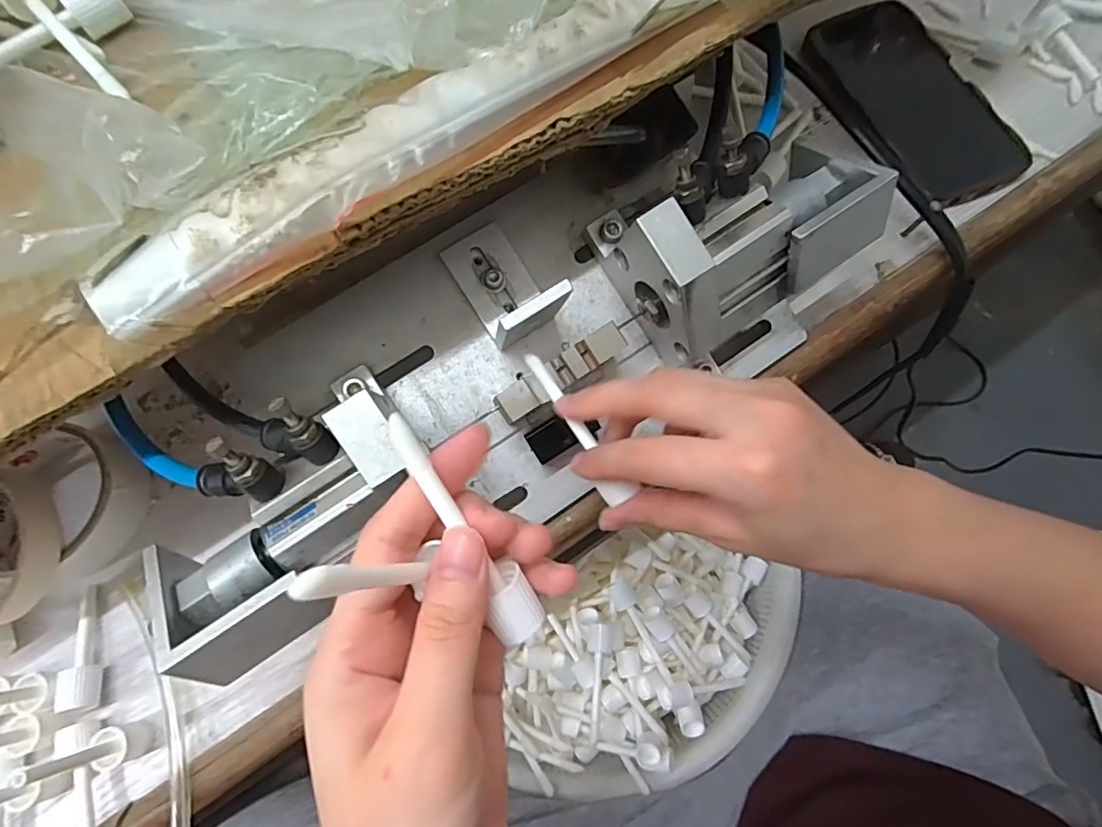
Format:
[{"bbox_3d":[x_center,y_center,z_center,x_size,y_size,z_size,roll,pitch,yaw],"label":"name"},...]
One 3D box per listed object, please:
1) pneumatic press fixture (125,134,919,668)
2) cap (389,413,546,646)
[{"bbox_3d":[-0.013,-0.027,0.282,0.387,0.106,0.141,-37,76,-9],"label":"pneumatic press fixture"},{"bbox_3d":[-0.026,0.035,0.171,0.014,0.014,0.081,-30,104,-7],"label":"cap"}]

